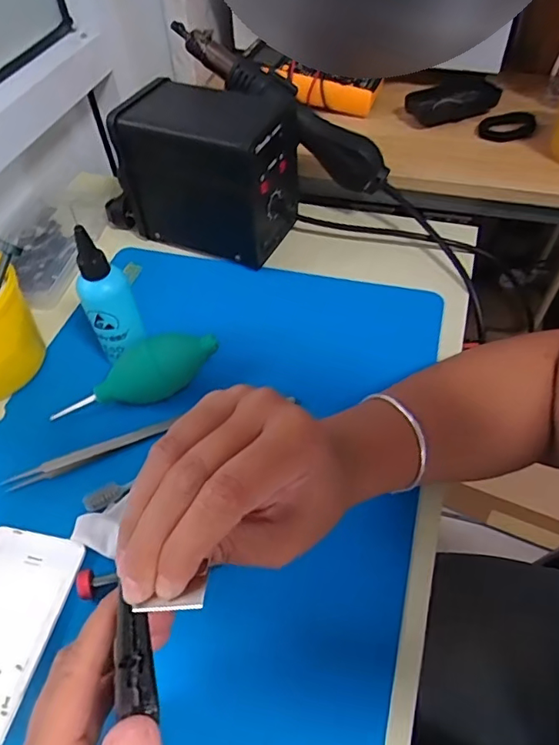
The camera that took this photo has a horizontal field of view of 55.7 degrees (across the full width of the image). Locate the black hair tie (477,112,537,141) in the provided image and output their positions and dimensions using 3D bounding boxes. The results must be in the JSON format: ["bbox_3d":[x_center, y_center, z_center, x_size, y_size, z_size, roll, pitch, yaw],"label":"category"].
[{"bbox_3d":[0.265,-0.288,0.618,0.061,0.012,0.067,18,54,17],"label":"black hair tie"}]

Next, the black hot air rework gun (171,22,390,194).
[{"bbox_3d":[0.002,-0.268,0.529,0.252,0.049,0.030,35,56,-6],"label":"black hot air rework gun"}]

